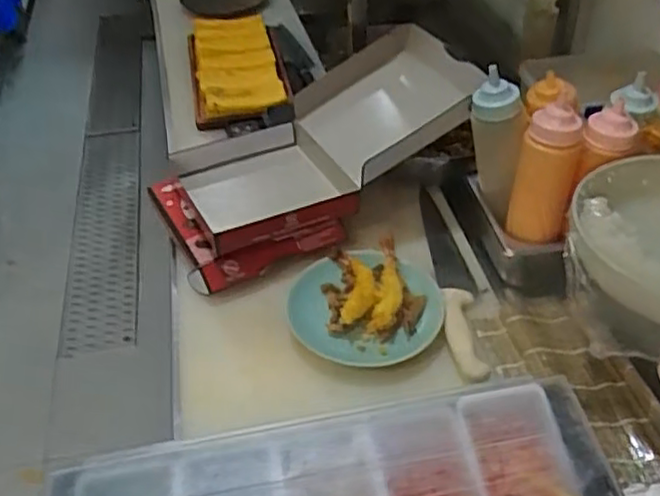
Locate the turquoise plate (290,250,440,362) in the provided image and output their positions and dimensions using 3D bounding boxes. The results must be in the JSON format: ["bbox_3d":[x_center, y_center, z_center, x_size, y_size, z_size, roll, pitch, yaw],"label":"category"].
[{"bbox_3d":[0.045,0.069,0.841,0.180,0.025,0.169,-4,41,3],"label":"turquoise plate"}]

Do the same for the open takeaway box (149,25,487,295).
[{"bbox_3d":[-0.019,-0.150,0.974,0.466,0.171,0.279,-21,46,-19],"label":"open takeaway box"}]

